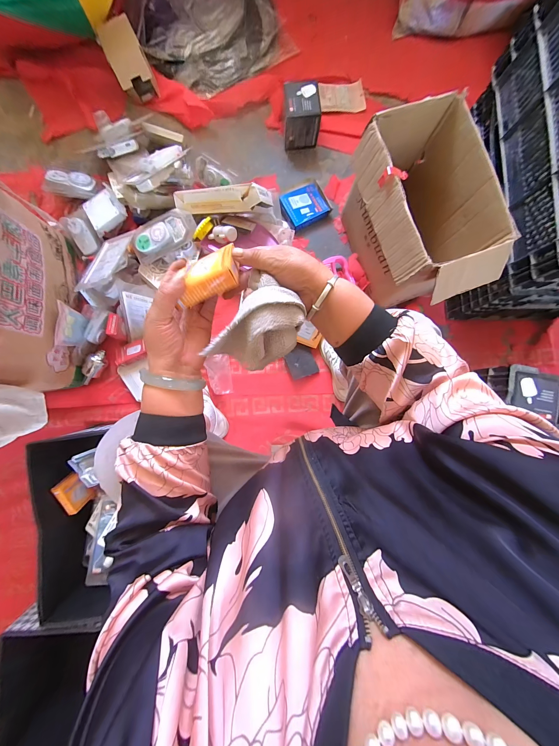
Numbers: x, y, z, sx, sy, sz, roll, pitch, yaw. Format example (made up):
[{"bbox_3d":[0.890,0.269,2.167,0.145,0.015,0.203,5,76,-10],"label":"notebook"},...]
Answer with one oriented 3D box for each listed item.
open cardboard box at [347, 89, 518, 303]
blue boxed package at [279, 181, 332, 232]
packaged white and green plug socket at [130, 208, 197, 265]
[{"bbox_3d":[0.349,-0.389,0.682,0.236,0.269,0.431,-18,86,-5],"label":"open cardboard box"},{"bbox_3d":[0.082,-0.560,0.847,0.154,0.037,0.129,-29,87,-6],"label":"blue boxed package"},{"bbox_3d":[-0.333,-0.397,0.726,0.190,0.039,0.102,-31,88,-6],"label":"packaged white and green plug socket"}]

